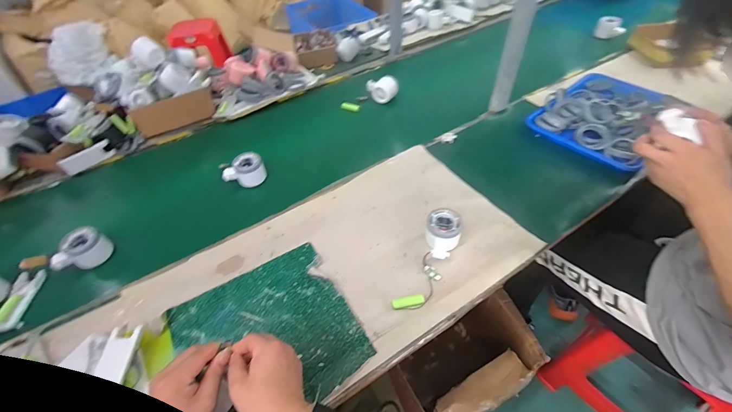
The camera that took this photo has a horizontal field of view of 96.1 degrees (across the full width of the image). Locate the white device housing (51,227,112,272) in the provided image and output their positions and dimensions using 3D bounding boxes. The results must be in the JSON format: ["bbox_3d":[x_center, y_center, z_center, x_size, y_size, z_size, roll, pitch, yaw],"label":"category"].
[{"bbox_3d":[-0.507,0.084,0.586,0.053,0.056,0.084,24,53,24],"label":"white device housing"}]

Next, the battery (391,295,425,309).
[{"bbox_3d":[0.063,0.146,0.496,0.049,0.014,0.013,-11,47,-5],"label":"battery"}]

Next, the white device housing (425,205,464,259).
[{"bbox_3d":[0.126,0.051,0.555,0.059,0.051,0.083,19,51,22],"label":"white device housing"}]

